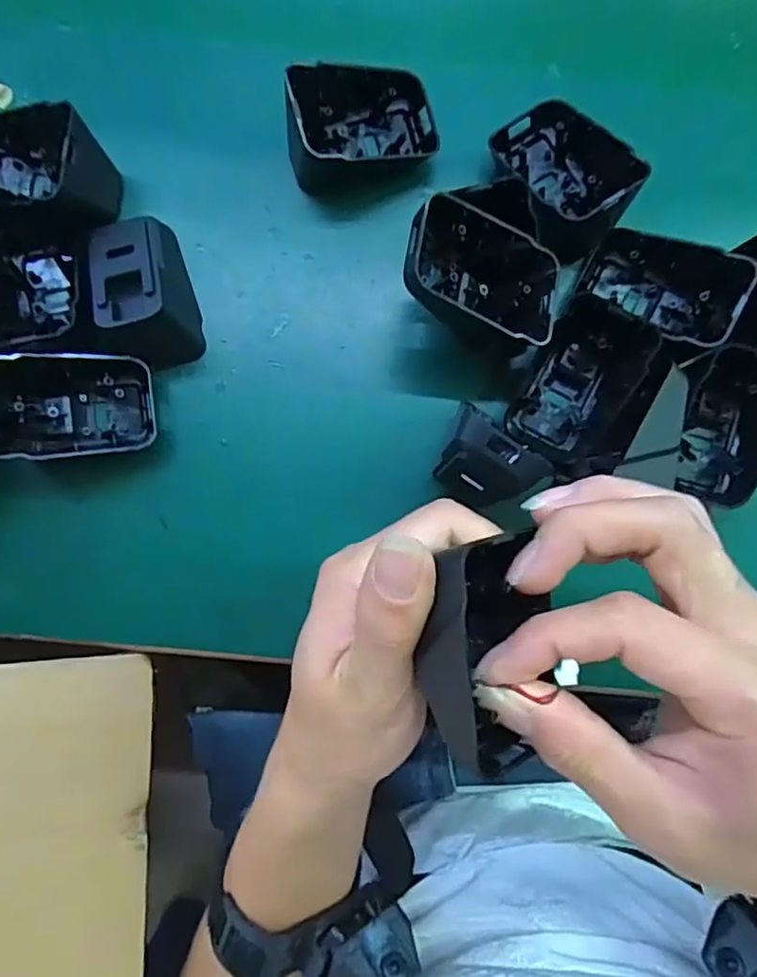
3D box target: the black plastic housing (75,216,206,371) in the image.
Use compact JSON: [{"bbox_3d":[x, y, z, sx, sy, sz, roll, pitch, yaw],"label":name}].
[{"bbox_3d":[-0.110,-0.091,0.281,0.046,0.036,0.066,-6,85,-2],"label":"black plastic housing"}]

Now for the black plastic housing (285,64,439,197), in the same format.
[{"bbox_3d":[-0.008,-0.167,0.286,0.070,0.044,0.044,-13,85,-3],"label":"black plastic housing"}]

